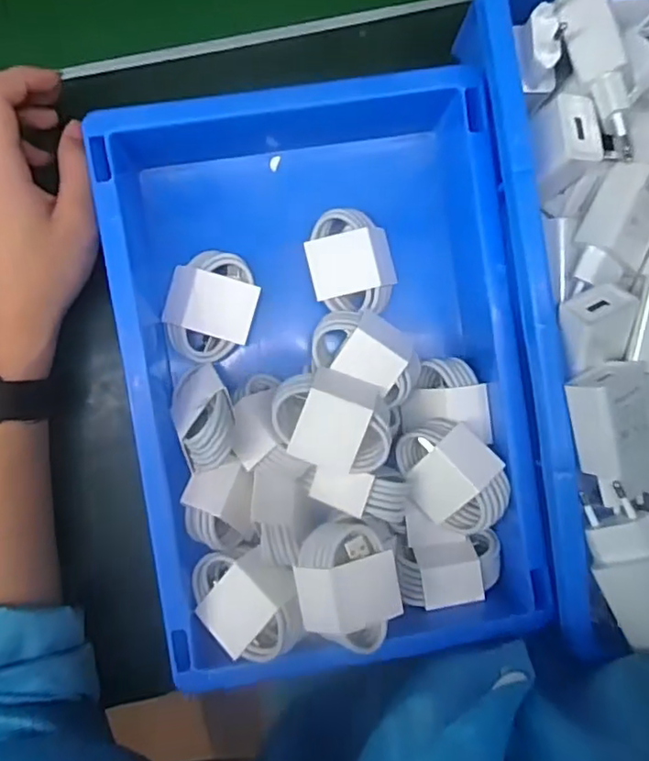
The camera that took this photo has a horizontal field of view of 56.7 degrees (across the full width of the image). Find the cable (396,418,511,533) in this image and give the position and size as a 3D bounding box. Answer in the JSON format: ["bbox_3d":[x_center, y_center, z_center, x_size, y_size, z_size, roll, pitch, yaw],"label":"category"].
[{"bbox_3d":[0.071,0.053,0.336,0.065,0.026,0.049,45,88,-2],"label":"cable"}]

